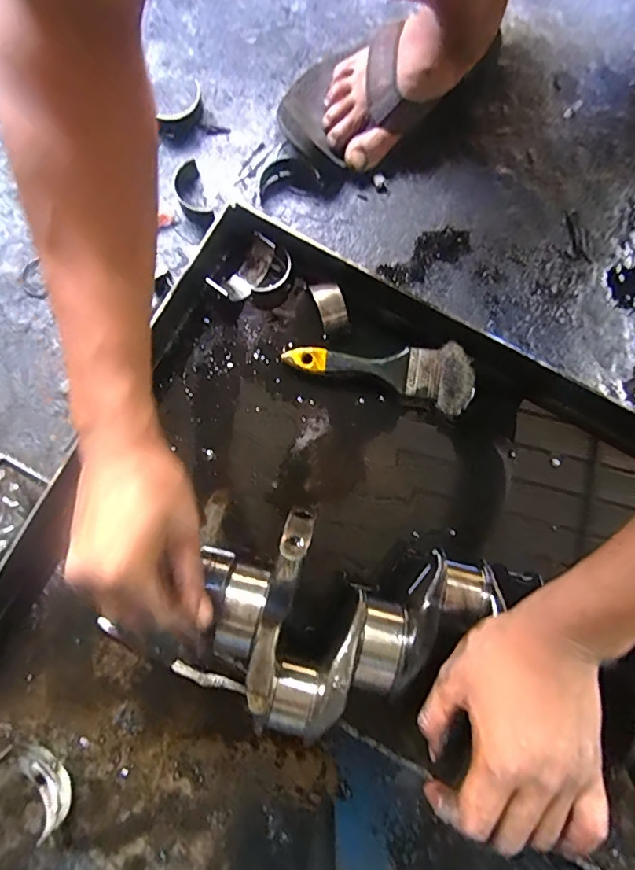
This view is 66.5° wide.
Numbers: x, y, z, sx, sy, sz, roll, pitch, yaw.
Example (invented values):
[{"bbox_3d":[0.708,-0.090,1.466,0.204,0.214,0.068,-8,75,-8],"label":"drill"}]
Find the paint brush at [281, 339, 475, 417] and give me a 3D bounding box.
[{"bbox_3d":[0.061,-0.070,0.453,0.173,0.028,0.057,18,80,4],"label":"paint brush"}]

